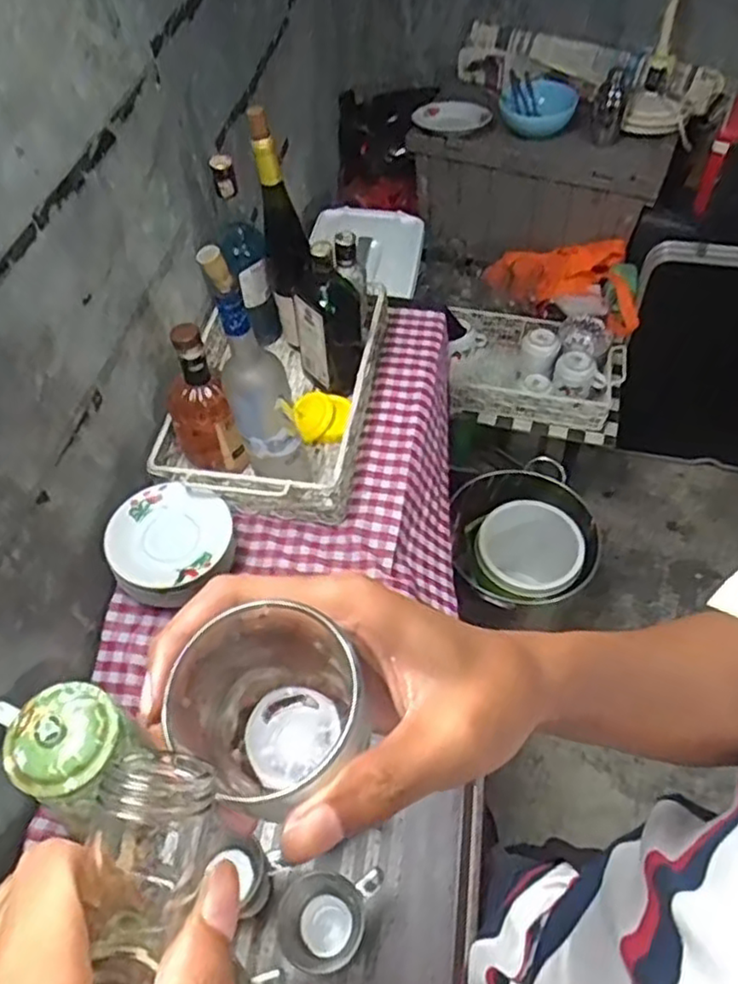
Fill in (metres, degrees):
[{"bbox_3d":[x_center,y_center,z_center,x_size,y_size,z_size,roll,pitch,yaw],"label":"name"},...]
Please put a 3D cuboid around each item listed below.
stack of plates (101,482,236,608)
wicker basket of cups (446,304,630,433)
[{"bbox_3d":[-0.246,0.068,0.847,0.154,0.066,0.143,12,55,11],"label":"stack of plates"},{"bbox_3d":[0.381,-0.297,1.536,0.387,0.138,0.270,7,54,7],"label":"wicker basket of cups"}]

